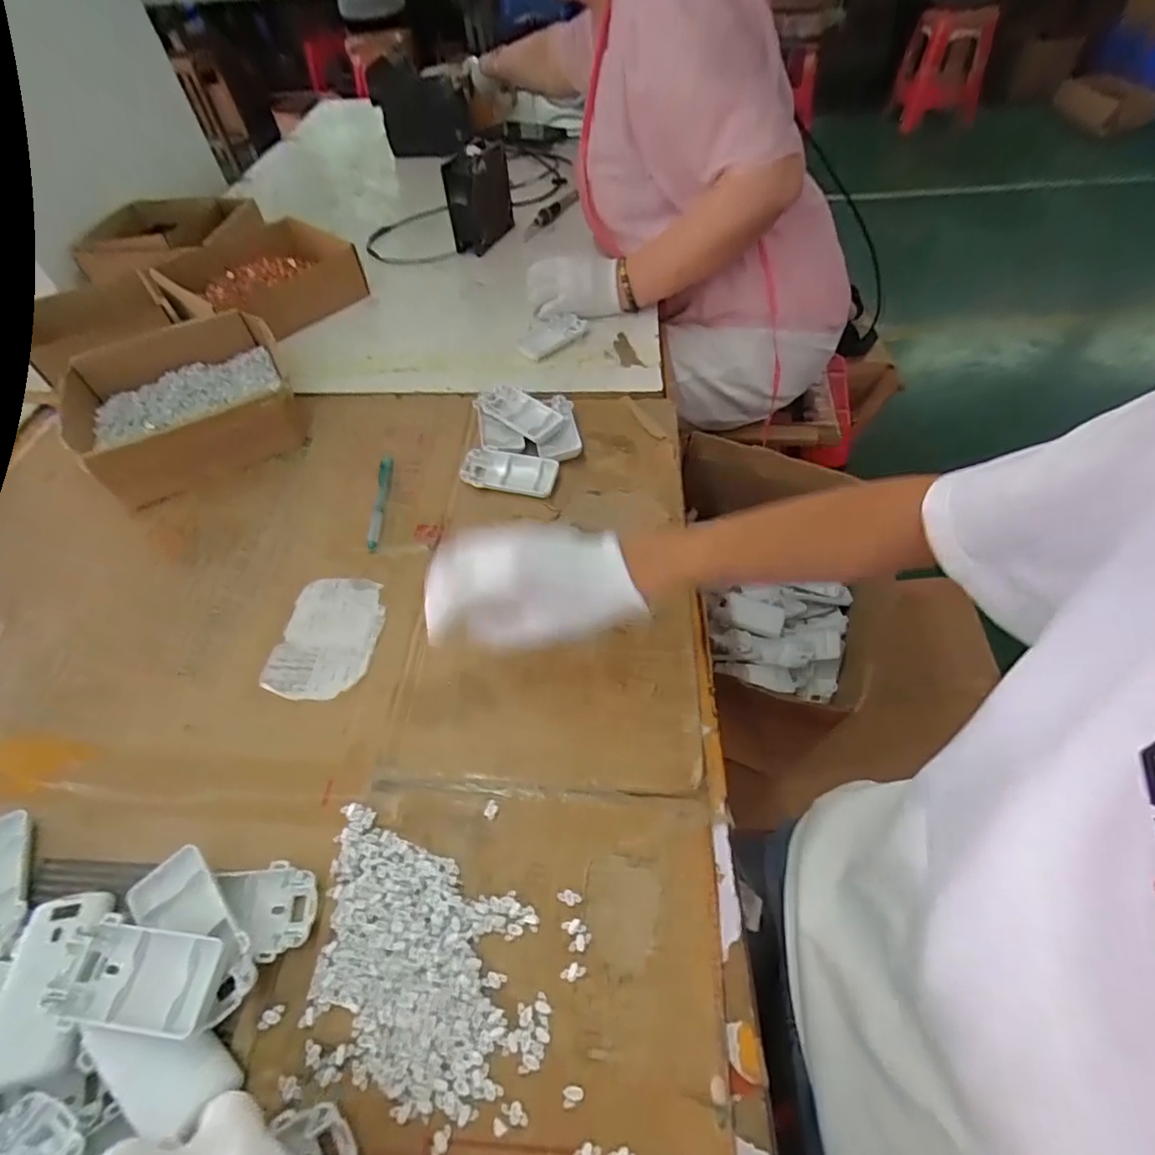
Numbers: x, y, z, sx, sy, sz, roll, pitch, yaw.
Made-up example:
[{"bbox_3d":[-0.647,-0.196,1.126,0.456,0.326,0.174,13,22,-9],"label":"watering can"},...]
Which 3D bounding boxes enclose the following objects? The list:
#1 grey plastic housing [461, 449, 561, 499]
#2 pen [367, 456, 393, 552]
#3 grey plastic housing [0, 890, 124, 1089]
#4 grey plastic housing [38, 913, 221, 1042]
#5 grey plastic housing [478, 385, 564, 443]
[{"bbox_3d":[-0.070,-0.111,0.607,0.097,0.013,0.048,8,54,10],"label":"grey plastic housing"},{"bbox_3d":[-0.200,-0.078,0.588,0.013,0.010,0.126,-4,57,-2],"label":"pen"},{"bbox_3d":[-0.306,0.234,0.339,0.048,0.024,0.095,-15,44,-9],"label":"grey plastic housing"},{"bbox_3d":[-0.250,0.224,0.328,0.096,0.013,0.047,4,53,7],"label":"grey plastic housing"},{"bbox_3d":[-0.064,-0.185,0.652,0.106,0.014,0.047,31,61,24],"label":"grey plastic housing"}]

